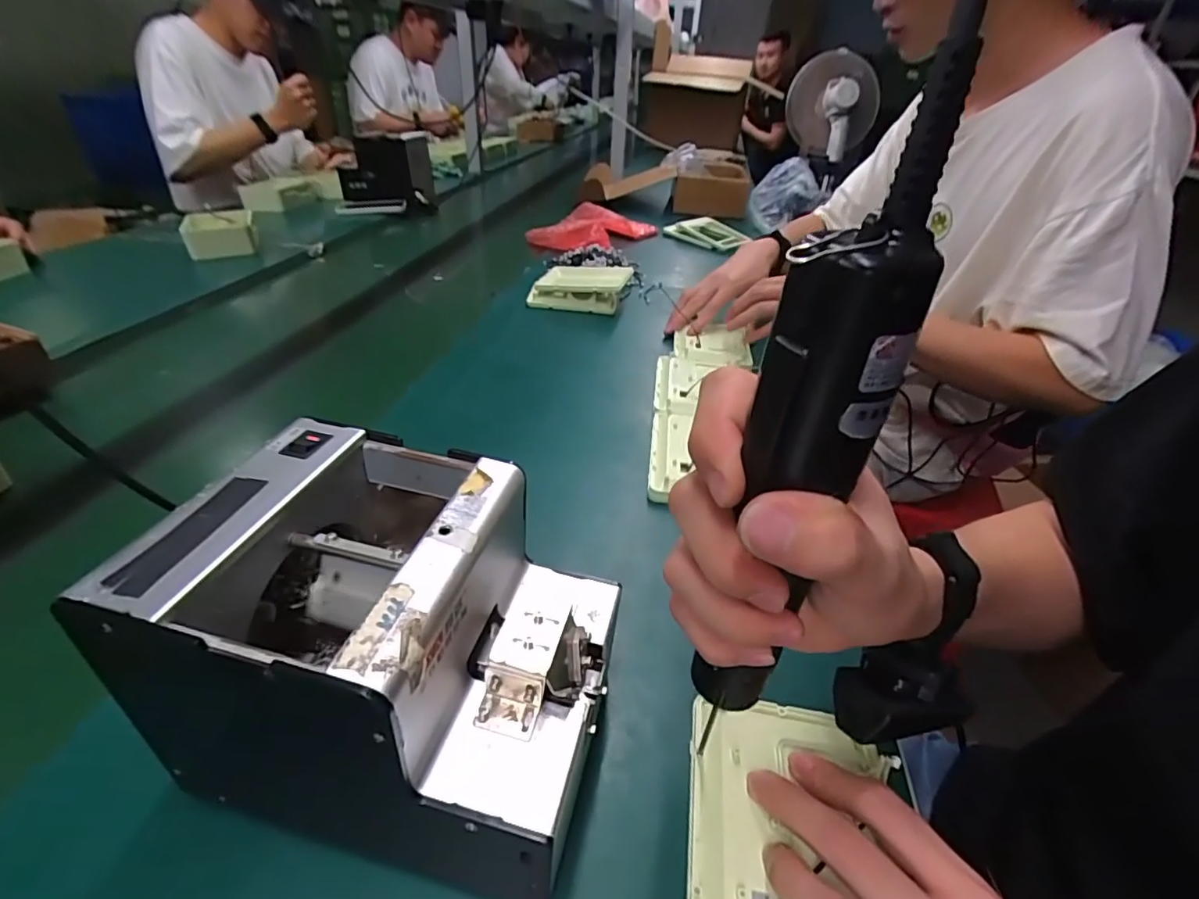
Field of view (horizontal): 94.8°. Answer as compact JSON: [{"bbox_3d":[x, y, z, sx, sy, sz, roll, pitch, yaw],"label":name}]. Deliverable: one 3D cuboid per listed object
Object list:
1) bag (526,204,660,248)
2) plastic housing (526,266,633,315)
[{"bbox_3d":[-0.013,-0.475,1.174,0.171,0.067,0.260,26,41,29],"label":"bag"},{"bbox_3d":[-0.028,-0.250,0.857,0.143,0.045,0.108,9,35,9],"label":"plastic housing"}]

